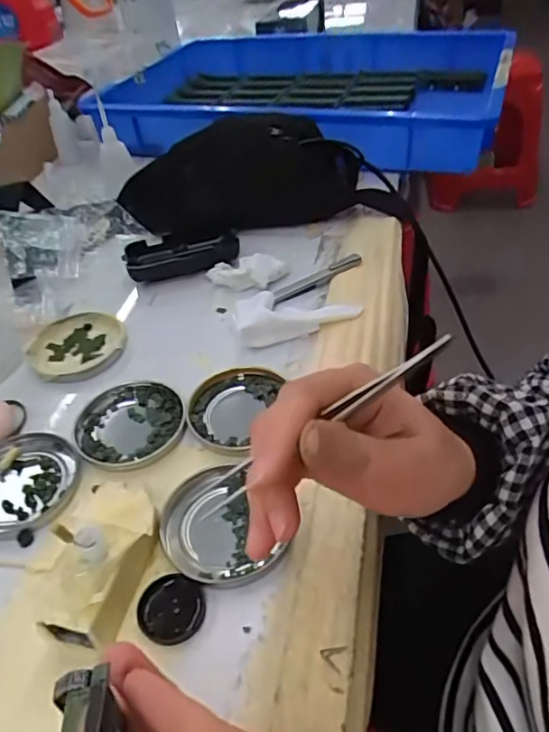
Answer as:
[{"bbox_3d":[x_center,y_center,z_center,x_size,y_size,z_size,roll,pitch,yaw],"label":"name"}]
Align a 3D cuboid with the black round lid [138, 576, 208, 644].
[{"bbox_3d":[-0.055,0.131,0.296,0.035,0.006,0.035,-3,43,3],"label":"black round lid"}]

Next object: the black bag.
[{"bbox_3d":[-0.020,-0.224,0.607,0.288,0.090,0.140,-13,44,-8],"label":"black bag"}]

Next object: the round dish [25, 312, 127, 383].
[{"bbox_3d":[-0.170,-0.018,0.471,0.078,0.017,0.077,-3,43,3],"label":"round dish"}]

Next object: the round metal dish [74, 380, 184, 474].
[{"bbox_3d":[-0.105,0.042,0.399,0.077,0.008,0.077,-16,44,-12],"label":"round metal dish"}]

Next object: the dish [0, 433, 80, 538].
[{"bbox_3d":[-0.172,0.080,0.370,0.077,0.012,0.075,-3,43,3],"label":"dish"}]

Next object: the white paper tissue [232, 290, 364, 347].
[{"bbox_3d":[0.018,-0.049,0.462,0.104,0.022,0.041,-13,44,-8],"label":"white paper tissue"}]

